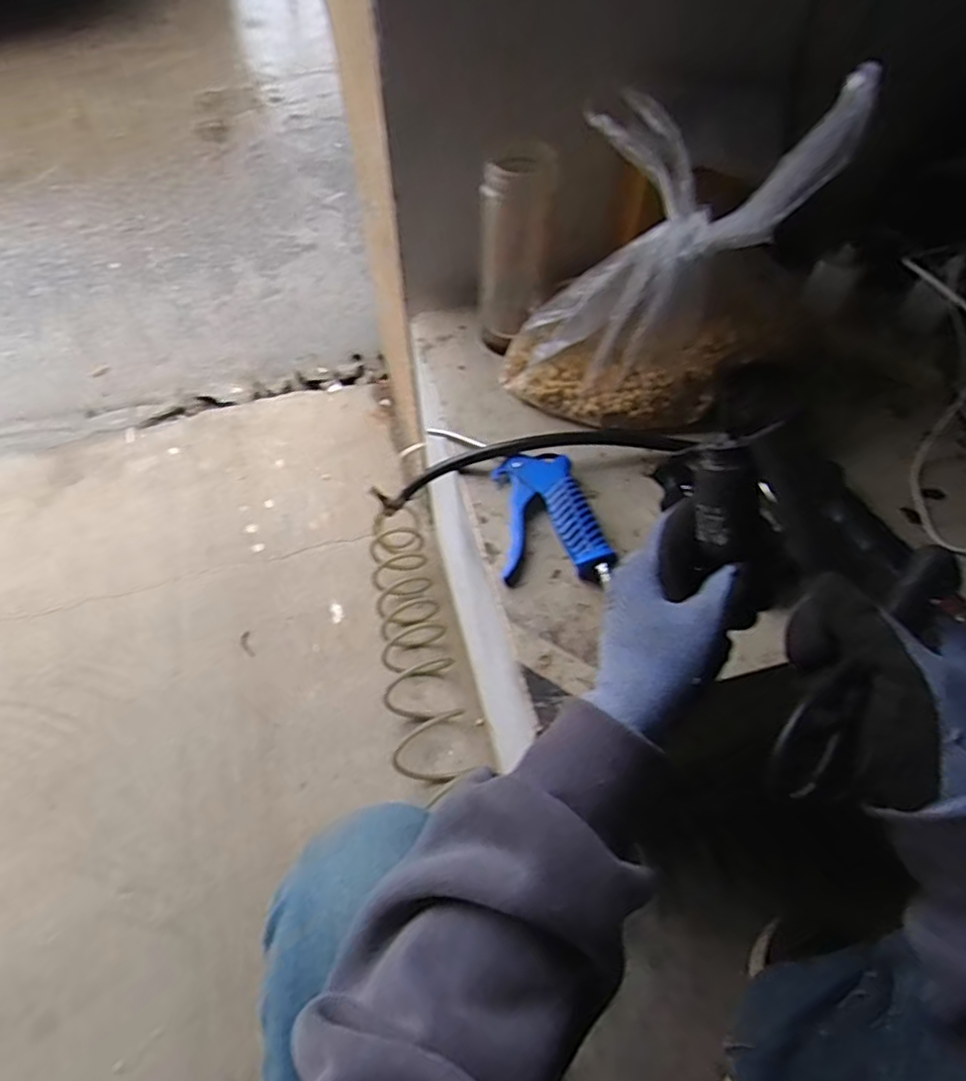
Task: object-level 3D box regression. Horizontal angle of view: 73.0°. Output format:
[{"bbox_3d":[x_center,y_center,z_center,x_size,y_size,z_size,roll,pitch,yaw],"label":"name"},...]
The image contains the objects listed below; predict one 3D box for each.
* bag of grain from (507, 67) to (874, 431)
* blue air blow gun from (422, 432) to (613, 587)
[{"bbox_3d":[0.164,-0.245,0.538,0.244,0.268,0.191,22,61,12],"label":"bag of grain"},{"bbox_3d":[0.035,-0.037,0.558,0.092,0.025,0.190,-15,60,-10],"label":"blue air blow gun"}]

